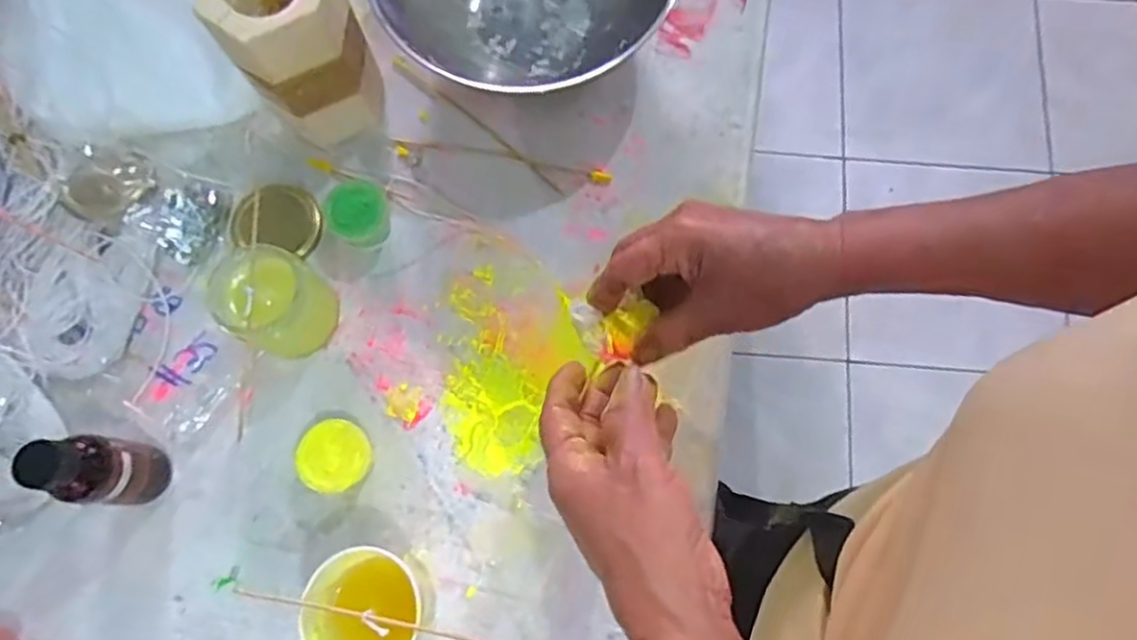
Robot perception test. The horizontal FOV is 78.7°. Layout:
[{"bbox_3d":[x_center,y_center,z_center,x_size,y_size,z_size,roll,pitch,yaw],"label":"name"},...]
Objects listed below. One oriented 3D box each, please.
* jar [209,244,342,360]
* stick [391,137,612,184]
[{"bbox_3d":[-0.209,-0.010,0.509,0.067,0.081,0.067,0,77,1],"label":"jar"},{"bbox_3d":[-0.057,-0.135,0.580,0.185,0.005,0.017,9,77,3],"label":"stick"}]

